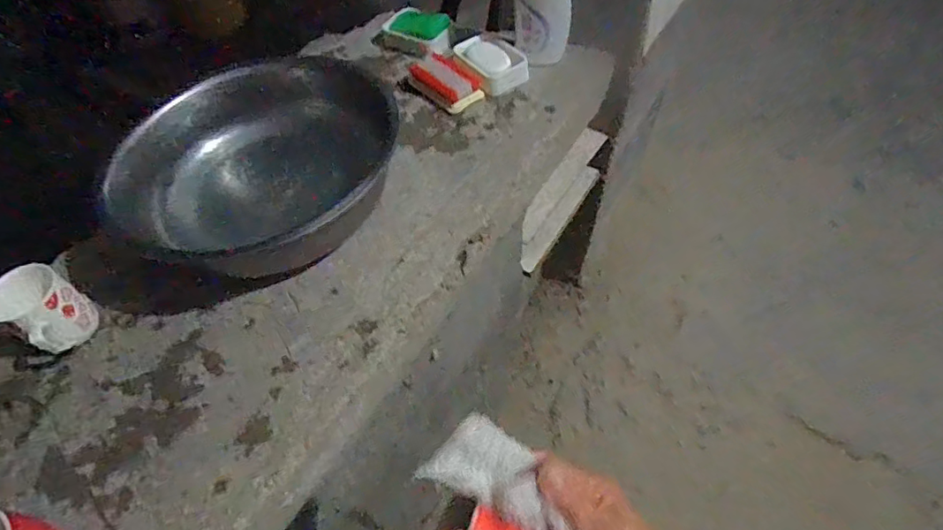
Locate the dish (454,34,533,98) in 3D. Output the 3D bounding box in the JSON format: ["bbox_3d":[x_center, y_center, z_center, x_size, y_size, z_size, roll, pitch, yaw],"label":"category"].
[{"bbox_3d":[0.033,-0.325,0.832,0.077,0.028,0.124,-26,57,-16],"label":"dish"}]

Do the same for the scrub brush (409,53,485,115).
[{"bbox_3d":[-0.041,-0.292,0.825,0.077,0.023,0.138,-31,59,-19],"label":"scrub brush"}]

